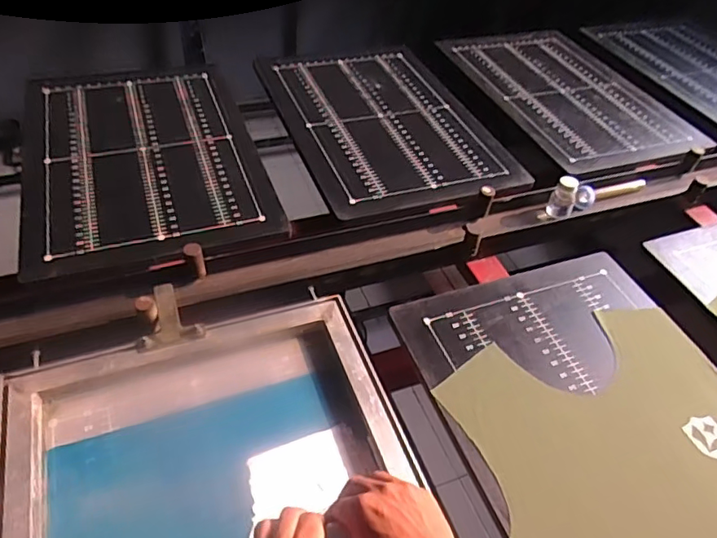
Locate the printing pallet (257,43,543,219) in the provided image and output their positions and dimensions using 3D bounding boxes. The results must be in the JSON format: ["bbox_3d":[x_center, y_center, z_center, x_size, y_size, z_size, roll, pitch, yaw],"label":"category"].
[{"bbox_3d":[0.048,-0.322,1.126,0.396,0.016,0.575,-13,51,-18],"label":"printing pallet"}]

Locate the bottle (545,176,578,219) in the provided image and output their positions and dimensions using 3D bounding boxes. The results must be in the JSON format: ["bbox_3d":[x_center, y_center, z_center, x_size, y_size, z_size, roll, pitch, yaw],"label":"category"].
[{"bbox_3d":[0.355,-0.126,0.930,0.045,0.077,0.040,27,51,17],"label":"bottle"}]

